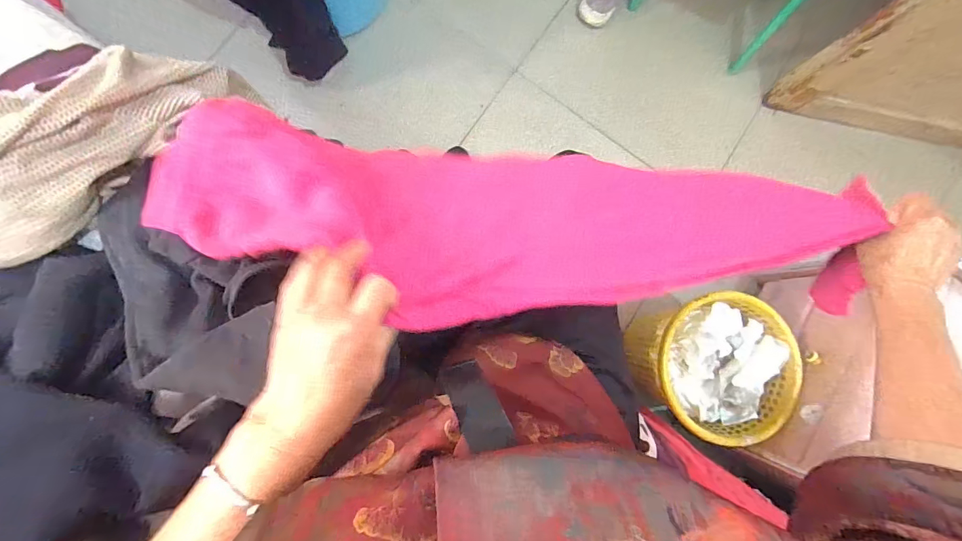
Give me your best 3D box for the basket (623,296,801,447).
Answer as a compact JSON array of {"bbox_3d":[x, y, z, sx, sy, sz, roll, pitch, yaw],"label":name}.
[{"bbox_3d":[0.442,0.176,0.856,0.278,0.223,0.252,20,82,-2],"label":"basket"}]

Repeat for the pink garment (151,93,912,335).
[{"bbox_3d":[0.093,-0.039,0.450,0.770,0.145,0.206,5,83,-9],"label":"pink garment"}]

